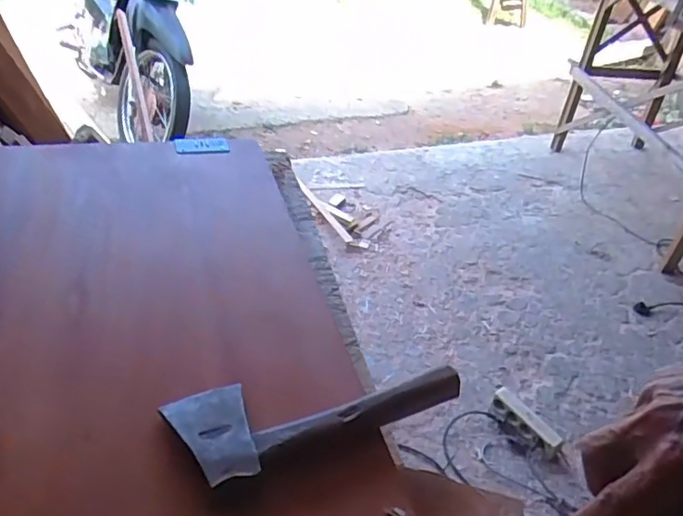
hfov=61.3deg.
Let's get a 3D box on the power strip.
[{"bbox_3d":[0.472,0.417,1.478,0.071,0.048,0.199,-24,46,-32],"label":"power strip"}]

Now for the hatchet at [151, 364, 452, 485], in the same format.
[{"bbox_3d":[-0.023,0.139,0.576,0.274,0.034,0.108,-17,43,-25],"label":"hatchet"}]

